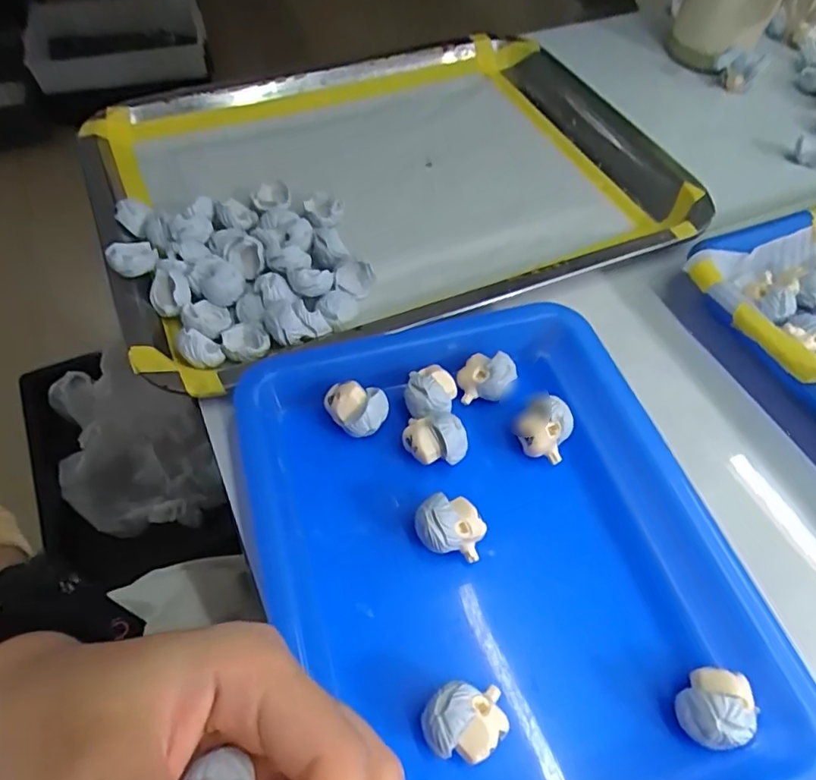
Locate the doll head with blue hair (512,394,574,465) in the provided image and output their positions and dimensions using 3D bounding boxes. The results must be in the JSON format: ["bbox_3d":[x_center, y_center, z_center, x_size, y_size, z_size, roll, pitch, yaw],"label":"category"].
[{"bbox_3d":[0.061,0.018,0.263,0.024,0.024,0.021,20,57,12],"label":"doll head with blue hair"}]

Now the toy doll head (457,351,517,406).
[{"bbox_3d":[0.038,-0.007,0.279,0.026,0.022,0.020,1,55,-2],"label":"toy doll head"}]

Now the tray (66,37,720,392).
[{"bbox_3d":[-0.005,-0.144,0.394,0.377,0.045,0.271,-20,58,-15],"label":"tray"}]

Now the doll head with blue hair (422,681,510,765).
[{"bbox_3d":[0.019,0.115,0.198,0.028,0.026,0.021,5,55,1],"label":"doll head with blue hair"}]

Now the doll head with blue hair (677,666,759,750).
[{"bbox_3d":[0.108,0.111,0.202,0.021,0.023,0.026,32,60,19],"label":"doll head with blue hair"}]

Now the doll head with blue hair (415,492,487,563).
[{"bbox_3d":[0.017,0.057,0.237,0.028,0.025,0.021,3,55,0],"label":"doll head with blue hair"}]

